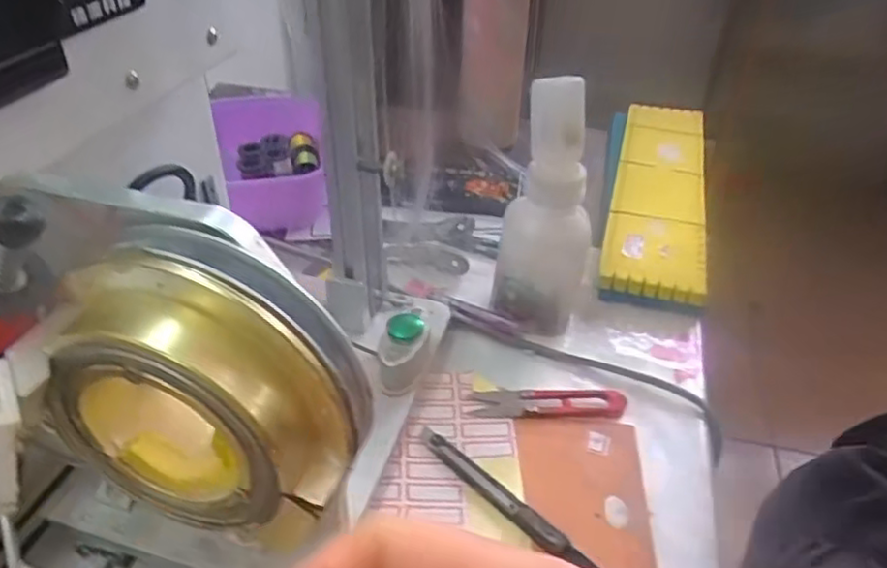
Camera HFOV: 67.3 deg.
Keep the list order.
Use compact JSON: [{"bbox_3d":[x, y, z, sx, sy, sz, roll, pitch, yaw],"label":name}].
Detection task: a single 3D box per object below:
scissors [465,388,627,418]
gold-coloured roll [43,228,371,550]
[{"bbox_3d":[0.067,0.074,0.432,0.099,0.011,0.026,-1,37,-4],"label":"scissors"},{"bbox_3d":[-0.080,0.036,0.229,0.103,0.096,0.044,12,38,13],"label":"gold-coloured roll"}]

